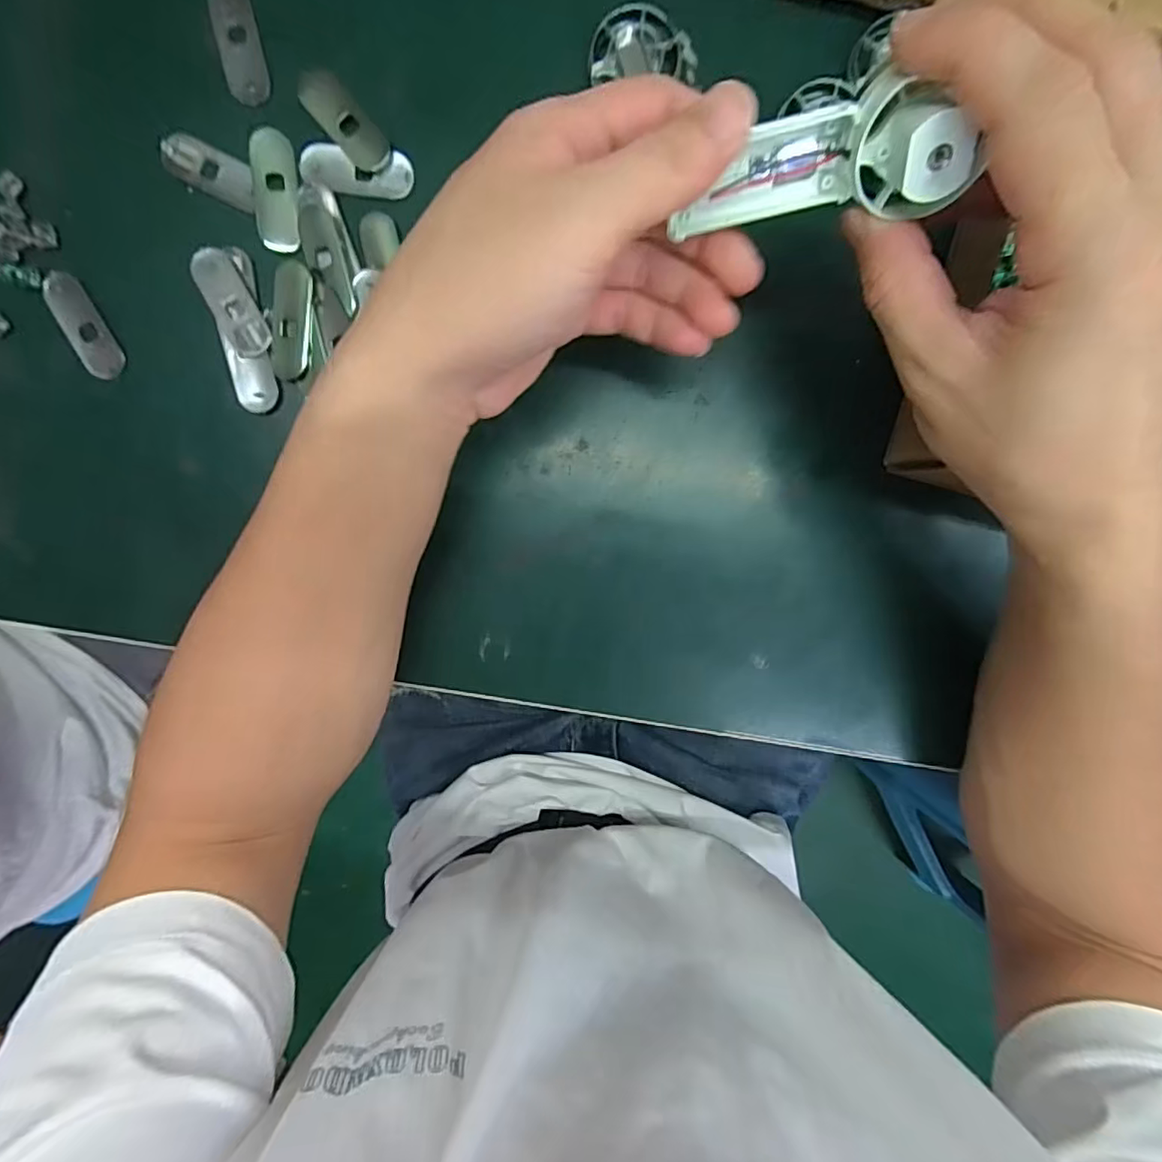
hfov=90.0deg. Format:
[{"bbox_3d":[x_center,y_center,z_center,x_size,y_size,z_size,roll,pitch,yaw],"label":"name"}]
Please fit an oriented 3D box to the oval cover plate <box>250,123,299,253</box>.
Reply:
[{"bbox_3d":[-0.137,-0.175,0.260,0.019,0.004,0.051,0,96,0],"label":"oval cover plate"}]

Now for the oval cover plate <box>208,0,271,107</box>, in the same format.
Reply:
[{"bbox_3d":[-0.150,-0.236,0.254,0.019,0.004,0.051,-12,96,1],"label":"oval cover plate"}]

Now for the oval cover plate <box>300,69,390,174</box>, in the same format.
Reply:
[{"bbox_3d":[-0.105,-0.204,0.256,0.017,0.004,0.050,-41,95,4],"label":"oval cover plate"}]

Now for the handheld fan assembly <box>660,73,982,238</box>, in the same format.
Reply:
[{"bbox_3d":[0.074,-0.128,0.179,0.081,0.027,0.028,7,97,29],"label":"handheld fan assembly"}]

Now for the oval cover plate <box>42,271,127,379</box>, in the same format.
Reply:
[{"bbox_3d":[-0.229,-0.117,0.266,0.018,0.004,0.050,-30,96,3],"label":"oval cover plate"}]

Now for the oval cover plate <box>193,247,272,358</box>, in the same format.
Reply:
[{"bbox_3d":[-0.159,-0.127,0.265,0.017,0.004,0.050,-25,96,3],"label":"oval cover plate"}]

